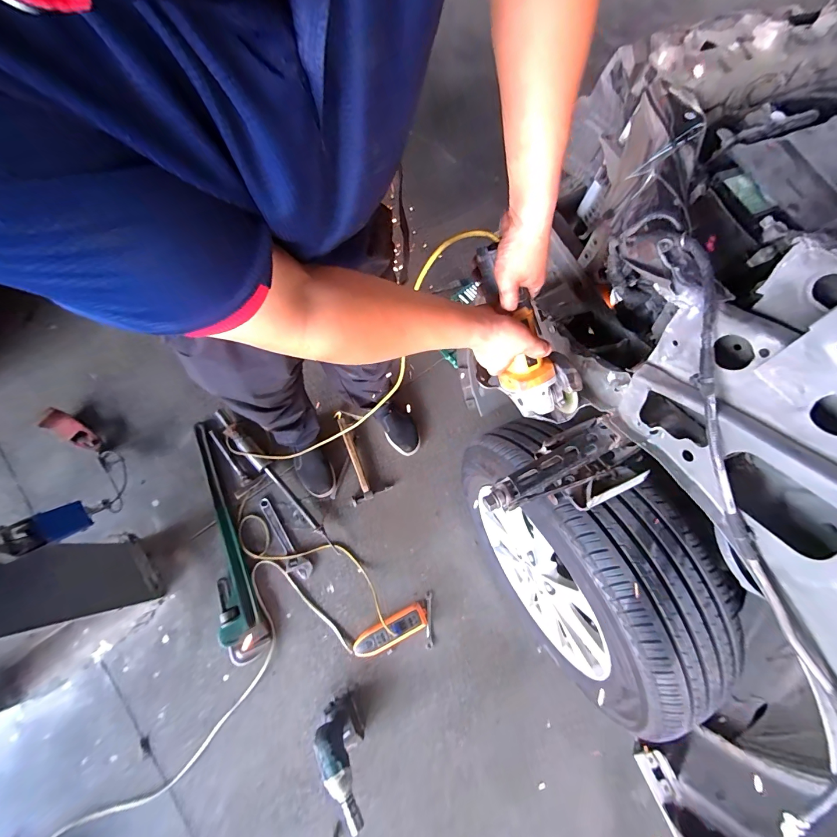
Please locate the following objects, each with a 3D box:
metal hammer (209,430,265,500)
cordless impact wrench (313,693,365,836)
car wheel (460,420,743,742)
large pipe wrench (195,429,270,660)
[{"bbox_3d":[-0.642,0.142,1.203,0.101,0.029,0.253,-41,79,-16],"label":"metal hammer"},{"bbox_3d":[-0.178,0.842,0.902,0.080,0.250,0.217,-33,77,-15],"label":"cordless impact wrench"},{"bbox_3d":[0.345,0.314,0.834,0.213,0.557,0.625,-23,75,-12],"label":"car wheel"},{"bbox_3d":[-0.641,0.363,1.106,0.114,0.071,0.755,-22,75,-12],"label":"large pipe wrench"}]

